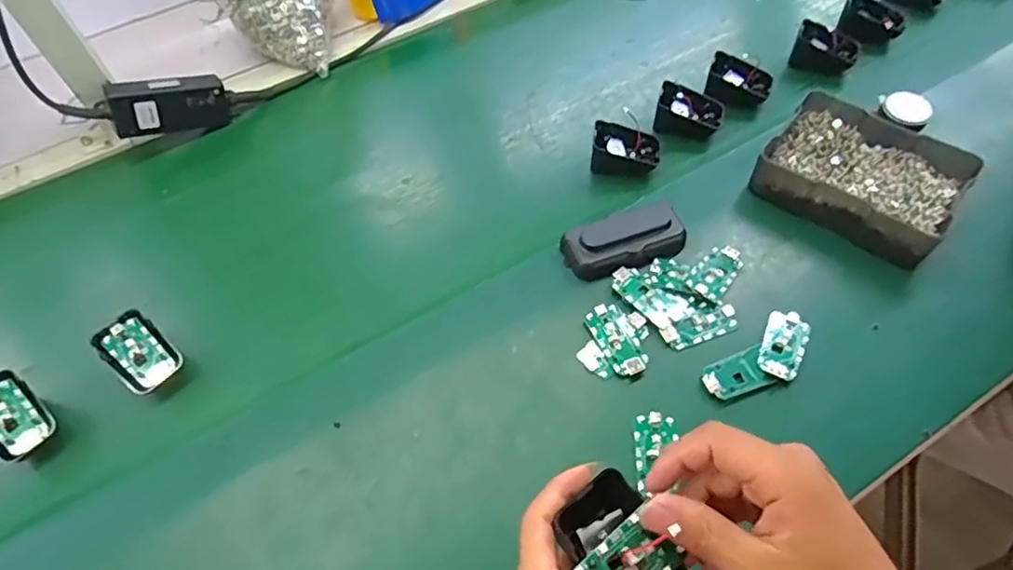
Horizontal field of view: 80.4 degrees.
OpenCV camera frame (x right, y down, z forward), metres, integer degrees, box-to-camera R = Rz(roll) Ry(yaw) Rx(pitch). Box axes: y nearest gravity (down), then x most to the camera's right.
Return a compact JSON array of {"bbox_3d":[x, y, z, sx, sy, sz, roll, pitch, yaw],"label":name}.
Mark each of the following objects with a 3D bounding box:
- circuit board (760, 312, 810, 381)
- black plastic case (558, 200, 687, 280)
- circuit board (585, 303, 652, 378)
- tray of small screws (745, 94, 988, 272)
[{"bbox_3d":[0.221,0.046,0.475,0.031,0.007,0.062,20,59,19],"label":"circuit board"},{"bbox_3d":[0.105,-0.042,0.529,0.105,0.023,0.054,-20,55,-9],"label":"black plastic case"},{"bbox_3d":[0.090,0.043,0.483,0.031,0.004,0.064,-22,55,-10],"label":"circuit board"},{"bbox_3d":[0.325,-0.103,0.546,0.154,0.043,0.124,31,63,24],"label":"tray of small screws"}]

